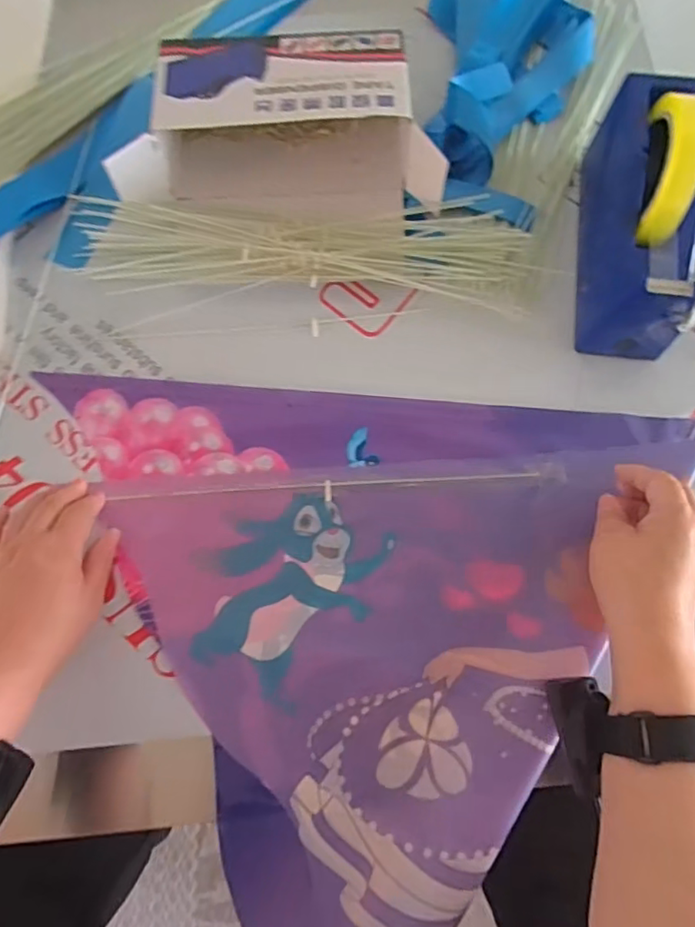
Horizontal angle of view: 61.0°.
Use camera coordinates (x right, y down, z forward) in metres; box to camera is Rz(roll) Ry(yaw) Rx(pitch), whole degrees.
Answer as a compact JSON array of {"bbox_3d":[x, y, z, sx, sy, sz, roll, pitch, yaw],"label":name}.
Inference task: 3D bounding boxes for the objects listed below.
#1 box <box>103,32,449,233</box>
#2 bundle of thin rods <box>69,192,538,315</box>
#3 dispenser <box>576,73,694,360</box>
[{"bbox_3d":[-0.054,-0.288,0.516,0.263,0.080,0.141,4,75,0],"label":"box"},{"bbox_3d":[-0.036,-0.190,0.521,0.392,0.028,0.080,4,75,0],"label":"bundle of thin rods"},{"bbox_3d":[0.235,-0.199,0.465,0.062,0.131,0.193,6,75,1],"label":"dispenser"}]

